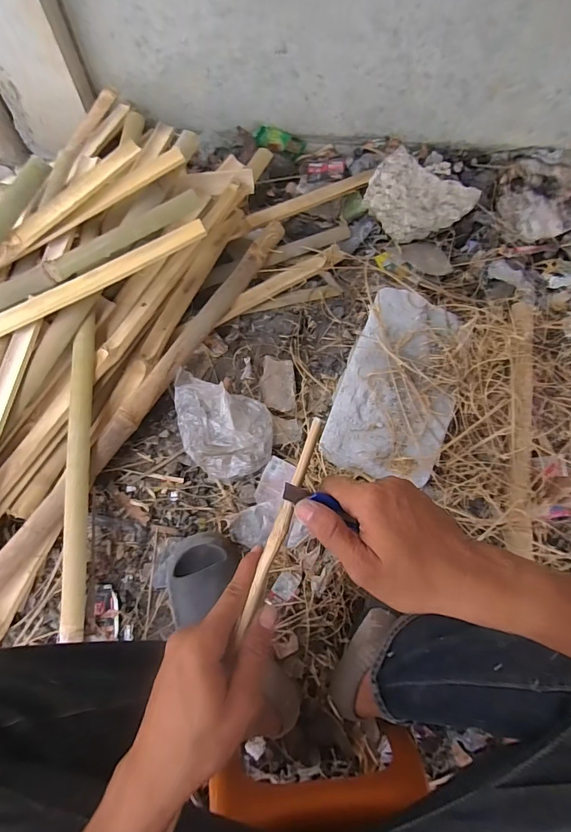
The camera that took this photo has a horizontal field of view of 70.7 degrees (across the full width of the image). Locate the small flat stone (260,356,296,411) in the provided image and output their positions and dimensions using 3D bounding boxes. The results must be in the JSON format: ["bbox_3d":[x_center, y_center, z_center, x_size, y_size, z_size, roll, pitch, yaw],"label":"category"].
[{"bbox_3d":[-0.014,-0.064,0.789,0.067,0.020,0.106,4,69,-1],"label":"small flat stone"}]

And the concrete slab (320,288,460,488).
[{"bbox_3d":[0.203,-0.065,0.727,0.194,0.065,0.347,17,70,5],"label":"concrete slab"}]

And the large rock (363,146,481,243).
[{"bbox_3d":[0.292,-0.468,0.896,0.217,0.111,0.147,25,71,7],"label":"large rock"}]

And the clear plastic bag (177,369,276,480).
[{"bbox_3d":[-0.123,0.023,0.734,0.200,0.069,0.156,17,70,4],"label":"clear plastic bag"}]

